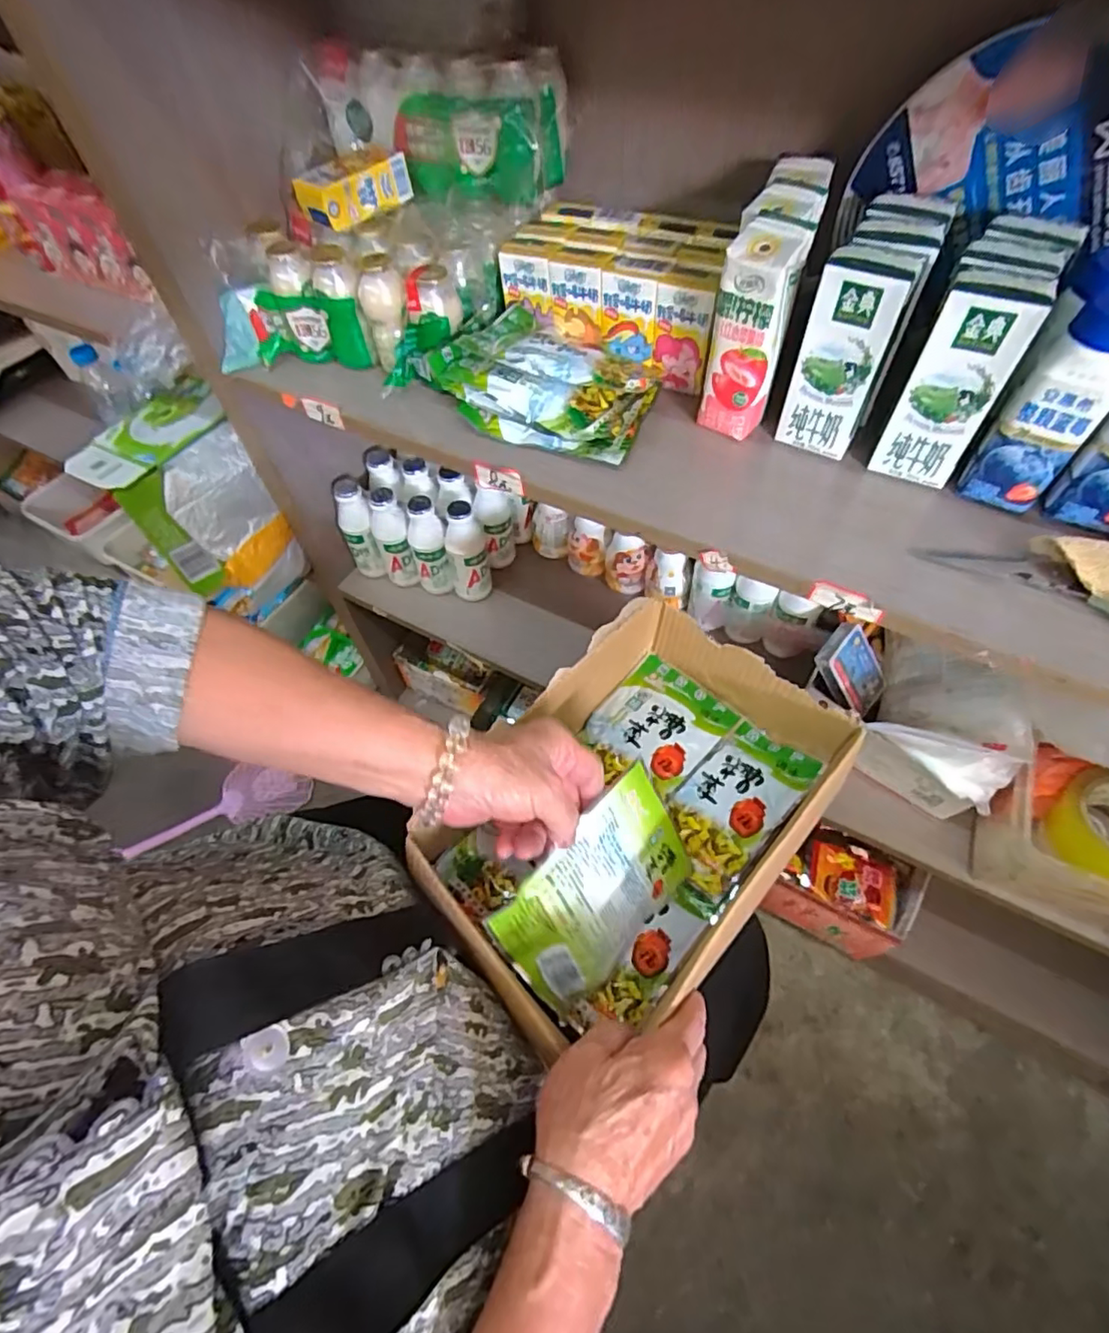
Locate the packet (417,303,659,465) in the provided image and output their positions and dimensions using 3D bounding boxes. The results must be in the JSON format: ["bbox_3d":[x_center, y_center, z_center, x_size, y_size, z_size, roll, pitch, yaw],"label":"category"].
[{"bbox_3d":[-0.010,-0.237,0.494,0.174,0.061,0.102,28,63,20],"label":"packet"}]

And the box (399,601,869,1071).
[{"bbox_3d":[0.064,0.097,0.449,0.191,0.105,0.297,34,65,23],"label":"box"}]

